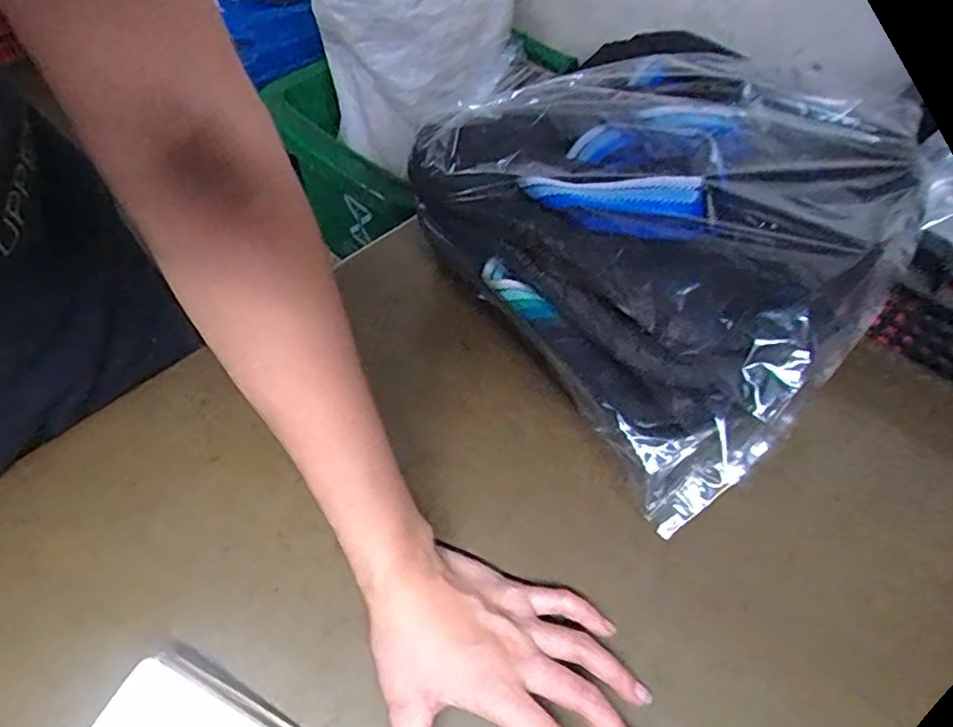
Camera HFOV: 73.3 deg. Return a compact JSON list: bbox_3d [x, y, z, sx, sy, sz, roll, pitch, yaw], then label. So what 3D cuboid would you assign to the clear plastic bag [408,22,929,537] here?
[{"bbox_3d":[0.115,-0.082,0.398,0.207,0.138,0.263,-28,60,-23],"label":"clear plastic bag"}]

